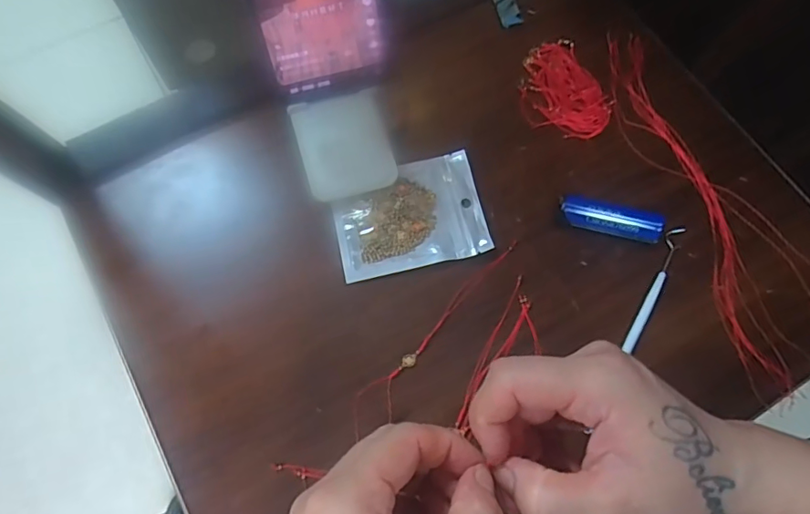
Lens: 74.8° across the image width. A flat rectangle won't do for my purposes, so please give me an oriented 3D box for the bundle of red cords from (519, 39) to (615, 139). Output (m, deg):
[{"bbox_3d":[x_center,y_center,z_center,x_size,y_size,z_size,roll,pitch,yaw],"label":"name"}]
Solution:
[{"bbox_3d":[0.124,-0.132,0.424,0.066,0.007,0.087,-27,73,-10],"label":"bundle of red cords"}]

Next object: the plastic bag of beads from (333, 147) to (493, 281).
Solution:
[{"bbox_3d":[0.003,-0.031,0.387,0.107,0.005,0.081,-11,71,-5],"label":"plastic bag of beads"}]

